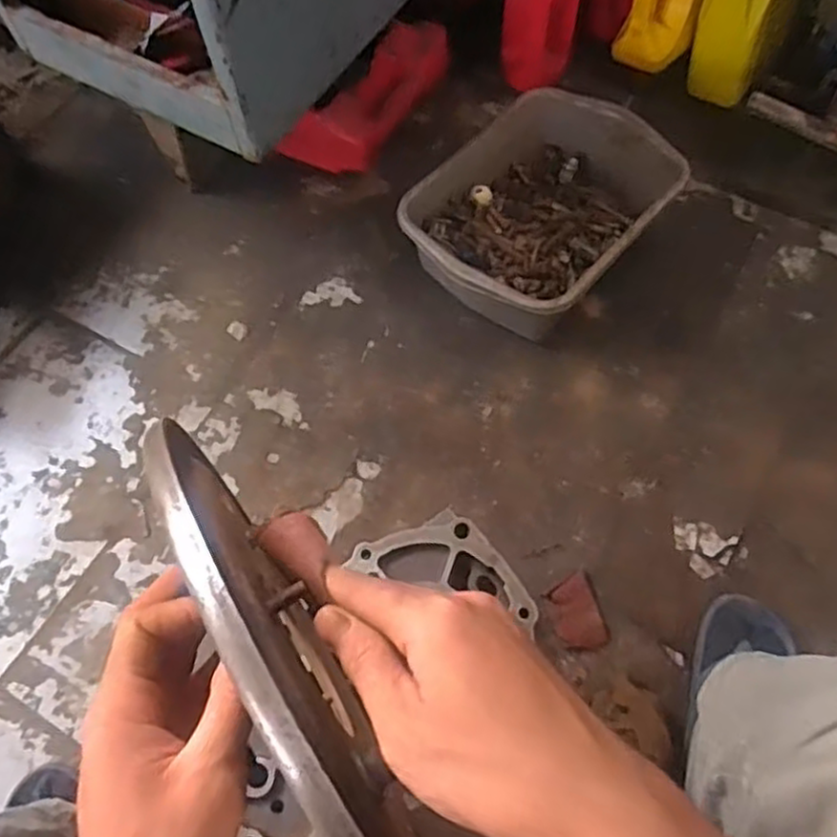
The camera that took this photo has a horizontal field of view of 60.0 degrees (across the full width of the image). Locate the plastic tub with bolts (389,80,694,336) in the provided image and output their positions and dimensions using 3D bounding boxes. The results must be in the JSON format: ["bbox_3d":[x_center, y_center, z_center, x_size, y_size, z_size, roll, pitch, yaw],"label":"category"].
[{"bbox_3d":[0.161,-0.265,0.972,0.262,0.120,0.344,42,72,18],"label":"plastic tub with bolts"}]

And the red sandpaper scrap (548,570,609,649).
[{"bbox_3d":[0.177,0.218,0.809,0.055,0.005,0.078,-14,63,-9],"label":"red sandpaper scrap"}]

